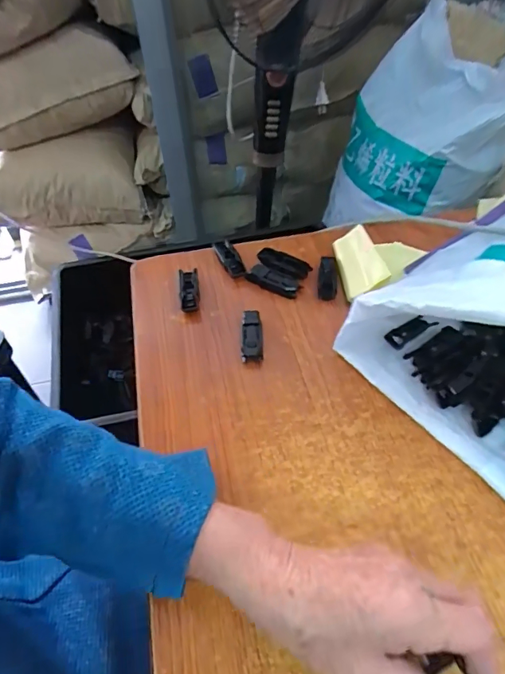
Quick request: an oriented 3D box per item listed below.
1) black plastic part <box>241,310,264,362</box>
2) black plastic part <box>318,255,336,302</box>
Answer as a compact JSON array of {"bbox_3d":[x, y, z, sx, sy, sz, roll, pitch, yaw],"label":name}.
[{"bbox_3d":[0.000,-0.002,0.458,0.021,0.014,0.062,-2,49,2],"label":"black plastic part"},{"bbox_3d":[0.086,-0.068,0.508,0.019,0.009,0.058,2,63,6],"label":"black plastic part"}]

